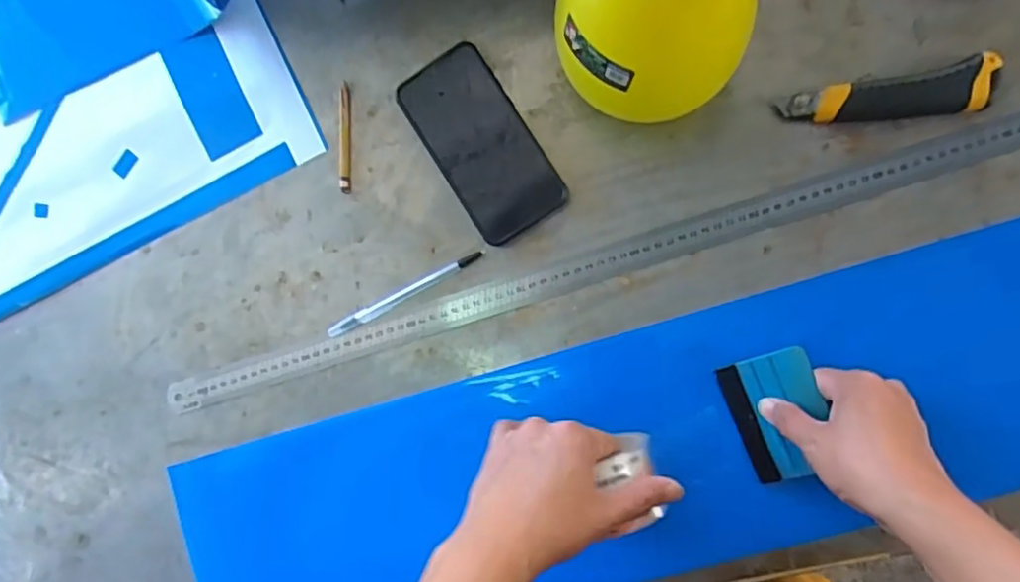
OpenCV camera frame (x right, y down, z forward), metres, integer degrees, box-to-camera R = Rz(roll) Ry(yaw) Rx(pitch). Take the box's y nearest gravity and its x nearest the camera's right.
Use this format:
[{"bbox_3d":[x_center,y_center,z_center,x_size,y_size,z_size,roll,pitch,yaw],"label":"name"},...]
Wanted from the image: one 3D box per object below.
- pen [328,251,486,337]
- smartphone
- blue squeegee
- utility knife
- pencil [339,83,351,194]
[{"bbox_3d":[-0.090,0.002,0.556,0.150,0.006,0.012,-28,87,7],"label":"pen"},{"bbox_3d":[-0.024,-0.125,0.549,0.082,0.011,0.161,-32,87,7],"label":"smartphone"},{"bbox_3d":[0.209,0.097,0.498,0.069,0.009,0.096,-25,81,35],"label":"blue squeegee"},{"bbox_3d":[0.297,-0.149,0.505,0.156,0.019,0.040,-11,89,7],"label":"utility knife"},{"bbox_3d":[-0.146,-0.135,0.570,0.011,0.004,0.097,0,90,7],"label":"pencil"}]

